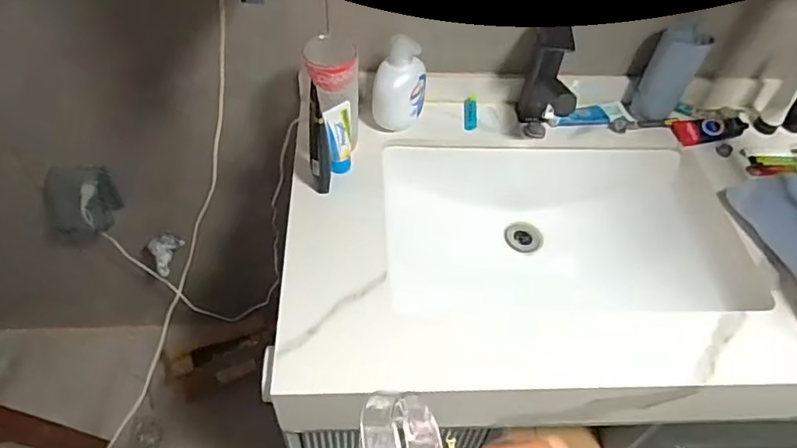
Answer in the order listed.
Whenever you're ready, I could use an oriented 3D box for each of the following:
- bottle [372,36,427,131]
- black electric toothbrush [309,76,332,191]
[{"bbox_3d":[0.002,-0.221,0.899,0.076,0.149,0.063,12,51,6],"label":"bottle"},{"bbox_3d":[-0.112,-0.114,0.775,0.028,0.191,0.030,-3,51,-6],"label":"black electric toothbrush"}]

